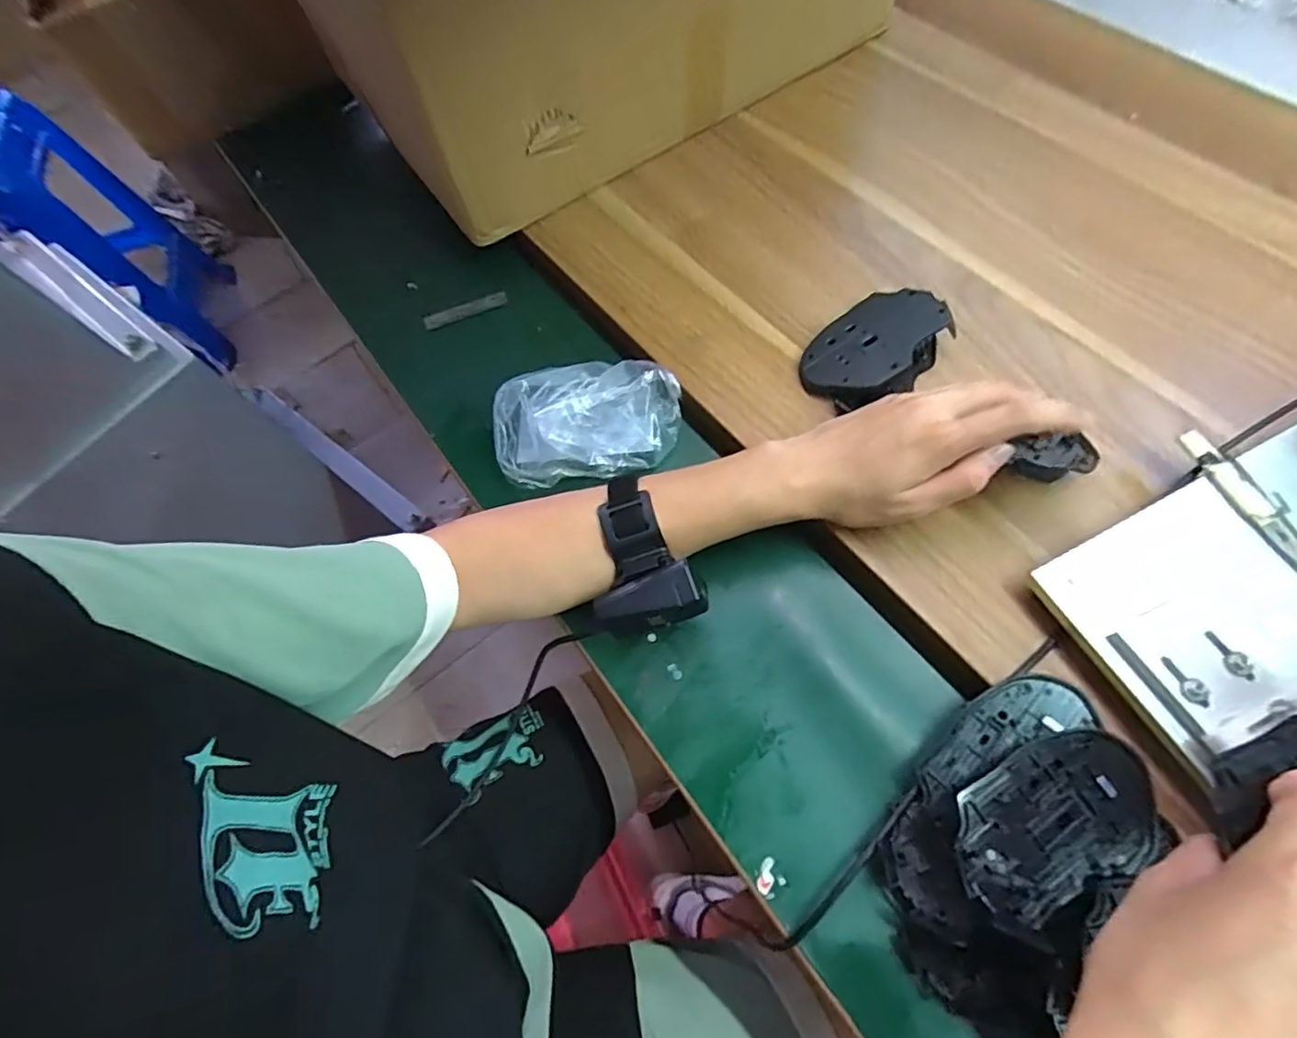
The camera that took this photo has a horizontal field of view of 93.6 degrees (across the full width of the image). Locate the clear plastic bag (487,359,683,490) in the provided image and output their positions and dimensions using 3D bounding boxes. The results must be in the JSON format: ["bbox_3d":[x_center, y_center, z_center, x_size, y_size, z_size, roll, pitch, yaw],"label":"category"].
[{"bbox_3d":[-0.048,-0.078,0.464,0.142,0.060,0.082,-3,65,2],"label":"clear plastic bag"}]

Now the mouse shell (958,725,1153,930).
[{"bbox_3d":[0.208,0.157,0.317,0.110,0.016,0.066,-23,65,-4],"label":"mouse shell"}]

